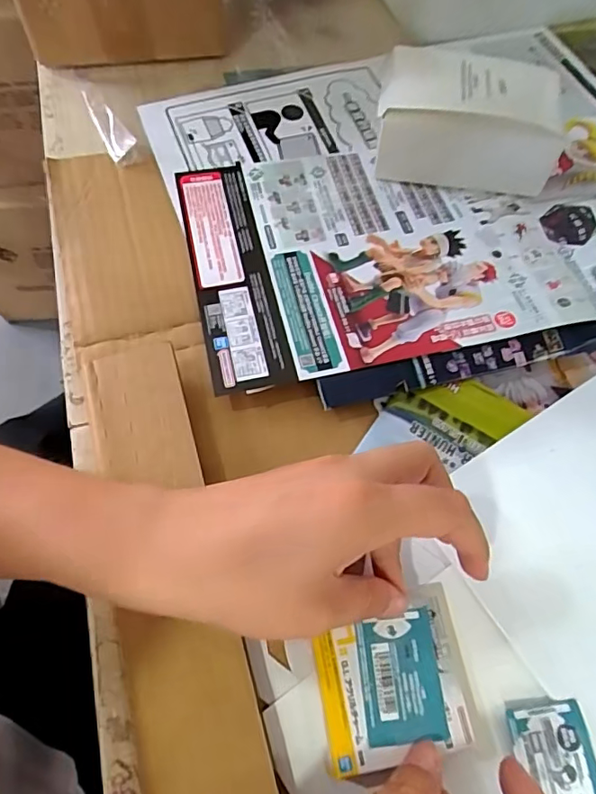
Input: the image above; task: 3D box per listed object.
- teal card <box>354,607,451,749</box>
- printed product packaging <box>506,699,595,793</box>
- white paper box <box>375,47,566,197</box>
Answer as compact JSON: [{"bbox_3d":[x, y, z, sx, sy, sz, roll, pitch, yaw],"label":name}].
[{"bbox_3d":[0.051,0.141,0.269,0.040,0.004,0.057,-6,66,-2],"label":"teal card"},{"bbox_3d":[0.130,0.186,0.266,0.038,0.007,0.057,-8,66,-3],"label":"printed product packaging"},{"bbox_3d":[0.133,-0.221,0.420,0.140,0.061,0.088,10,66,5],"label":"white paper box"}]

